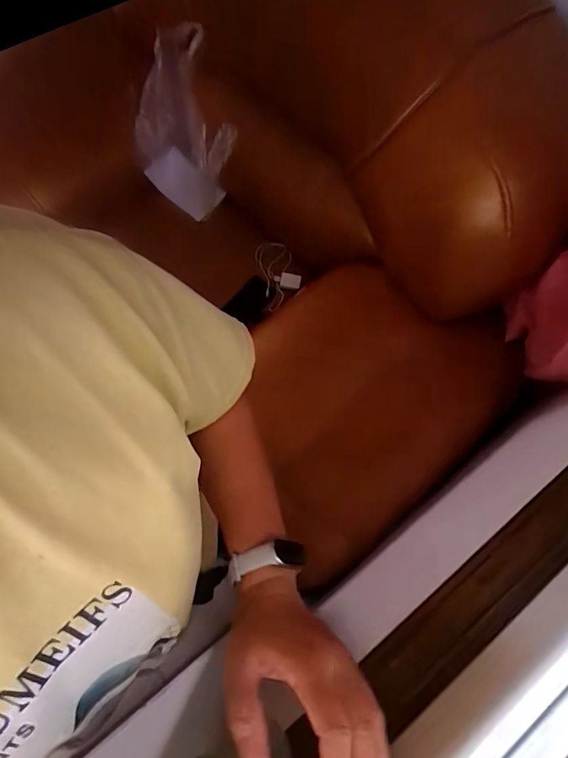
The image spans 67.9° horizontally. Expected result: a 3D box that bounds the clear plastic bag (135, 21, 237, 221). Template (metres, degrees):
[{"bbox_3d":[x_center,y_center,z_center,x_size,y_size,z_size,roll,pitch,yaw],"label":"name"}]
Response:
[{"bbox_3d":[-0.276,-0.659,1.096,0.220,0.367,0.297,-23,74,-9],"label":"clear plastic bag"}]

